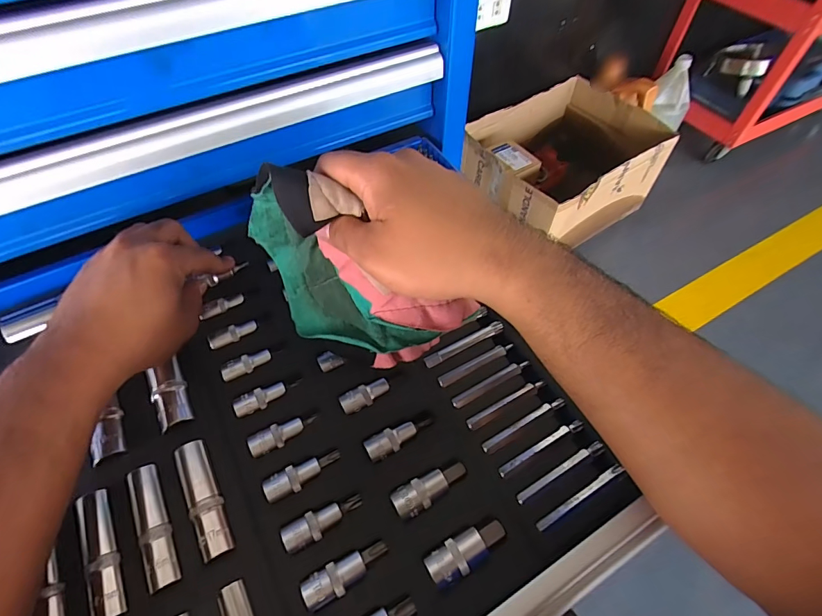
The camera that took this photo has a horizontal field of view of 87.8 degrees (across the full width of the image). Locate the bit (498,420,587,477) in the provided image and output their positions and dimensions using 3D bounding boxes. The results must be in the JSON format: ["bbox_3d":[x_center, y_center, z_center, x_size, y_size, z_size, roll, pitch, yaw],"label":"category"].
[{"bbox_3d":[0.091,0.097,0.298,0.071,0.004,0.008,-24,60,-16],"label":"bit"}]

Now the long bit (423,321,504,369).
[{"bbox_3d":[0.042,0.028,0.338,0.068,0.007,0.008,-22,59,-15],"label":"long bit"}]

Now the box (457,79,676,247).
[{"bbox_3d":[0.388,-0.362,1.126,0.450,0.220,0.357,-31,62,-20],"label":"box"}]

